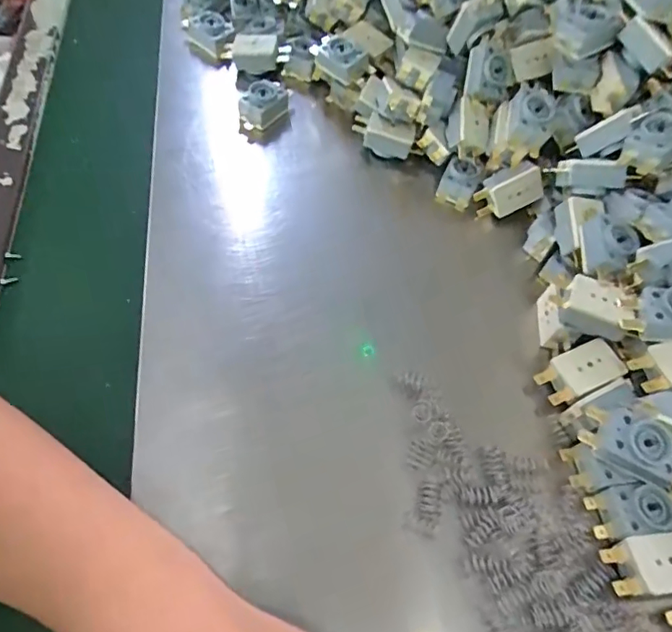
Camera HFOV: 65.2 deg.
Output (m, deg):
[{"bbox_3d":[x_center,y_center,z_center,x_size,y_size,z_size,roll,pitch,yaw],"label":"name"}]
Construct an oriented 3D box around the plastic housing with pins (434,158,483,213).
[{"bbox_3d":[0.094,-0.101,0.399,0.027,0.021,0.033,25,60,11],"label":"plastic housing with pins"}]

